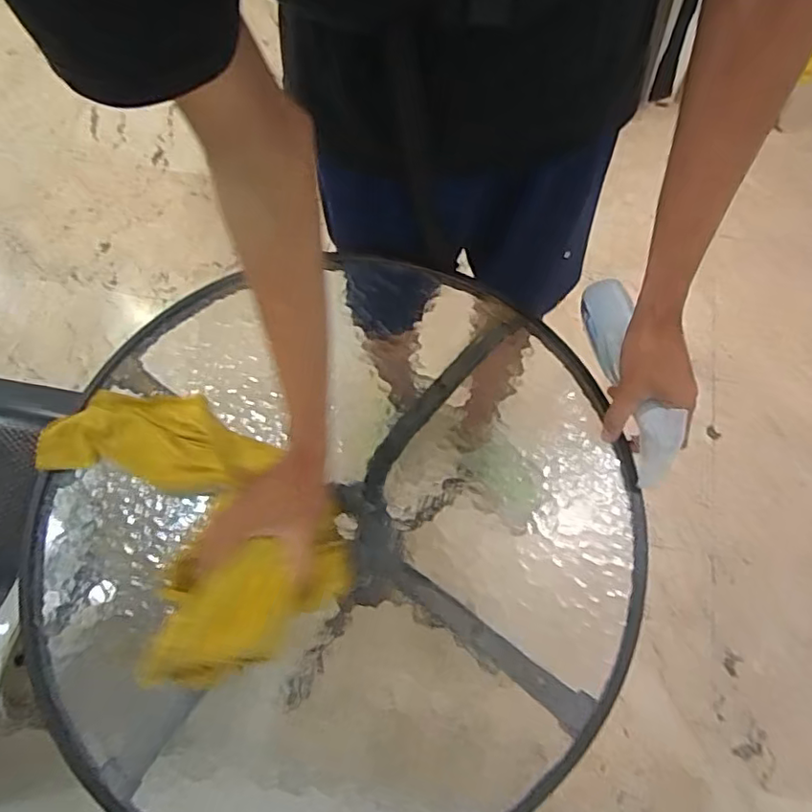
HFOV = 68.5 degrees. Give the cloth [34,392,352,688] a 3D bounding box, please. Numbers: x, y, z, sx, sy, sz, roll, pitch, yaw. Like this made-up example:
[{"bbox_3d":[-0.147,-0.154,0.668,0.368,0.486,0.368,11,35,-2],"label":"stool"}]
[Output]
[{"bbox_3d":[-0.203,0.091,0.536,0.173,0.047,0.320,-42,57,-13],"label":"cloth"}]

